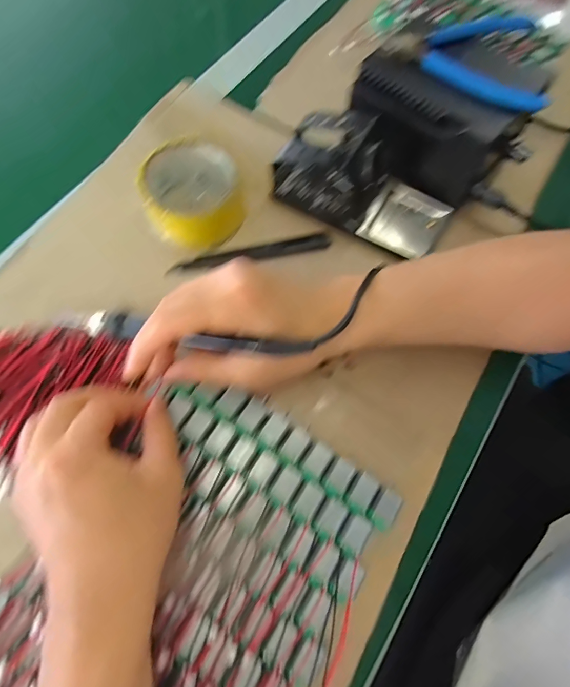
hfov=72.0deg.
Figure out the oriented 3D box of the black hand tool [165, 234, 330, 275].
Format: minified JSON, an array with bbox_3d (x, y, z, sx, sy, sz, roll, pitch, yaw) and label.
[{"bbox_3d":[-0.031,-0.079,0.358,0.145,0.004,0.014,-13,70,-6],"label":"black hand tool"}]

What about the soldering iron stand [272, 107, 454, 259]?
[{"bbox_3d":[0.073,-0.146,0.348,0.159,0.065,0.081,24,71,8],"label":"soldering iron stand"}]

